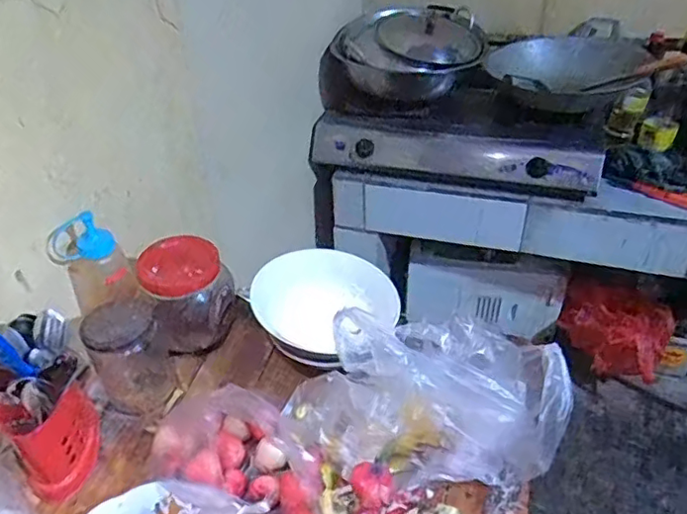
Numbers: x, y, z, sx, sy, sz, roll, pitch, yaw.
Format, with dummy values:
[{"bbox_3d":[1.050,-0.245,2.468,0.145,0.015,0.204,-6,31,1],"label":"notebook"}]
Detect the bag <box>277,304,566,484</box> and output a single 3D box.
[{"bbox_3d":[0.088,0.146,0.629,0.278,0.156,0.111,-3,37,-1],"label":"bag"}]

